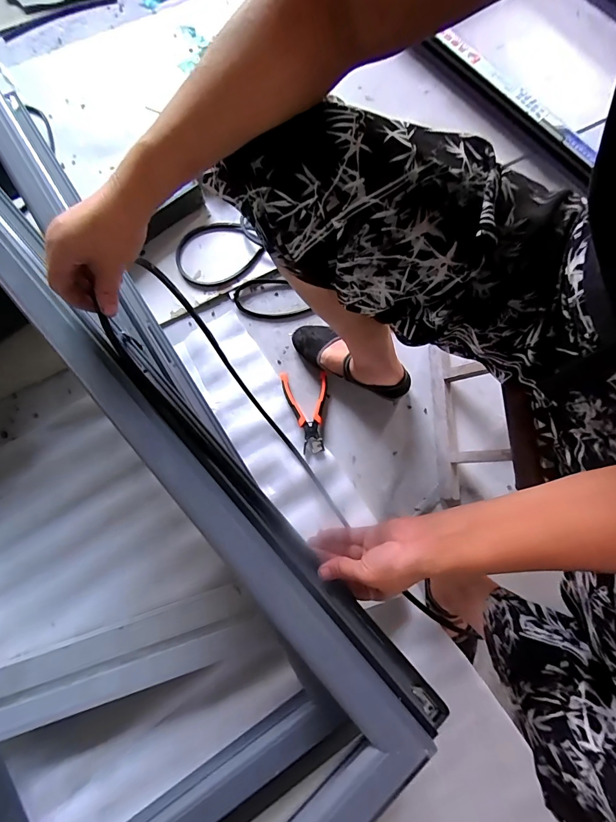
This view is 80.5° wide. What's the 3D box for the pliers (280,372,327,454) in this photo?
[{"bbox_3d":[-0.007,0.000,0.719,0.090,0.026,0.162,-1,77,-1],"label":"pliers"}]

